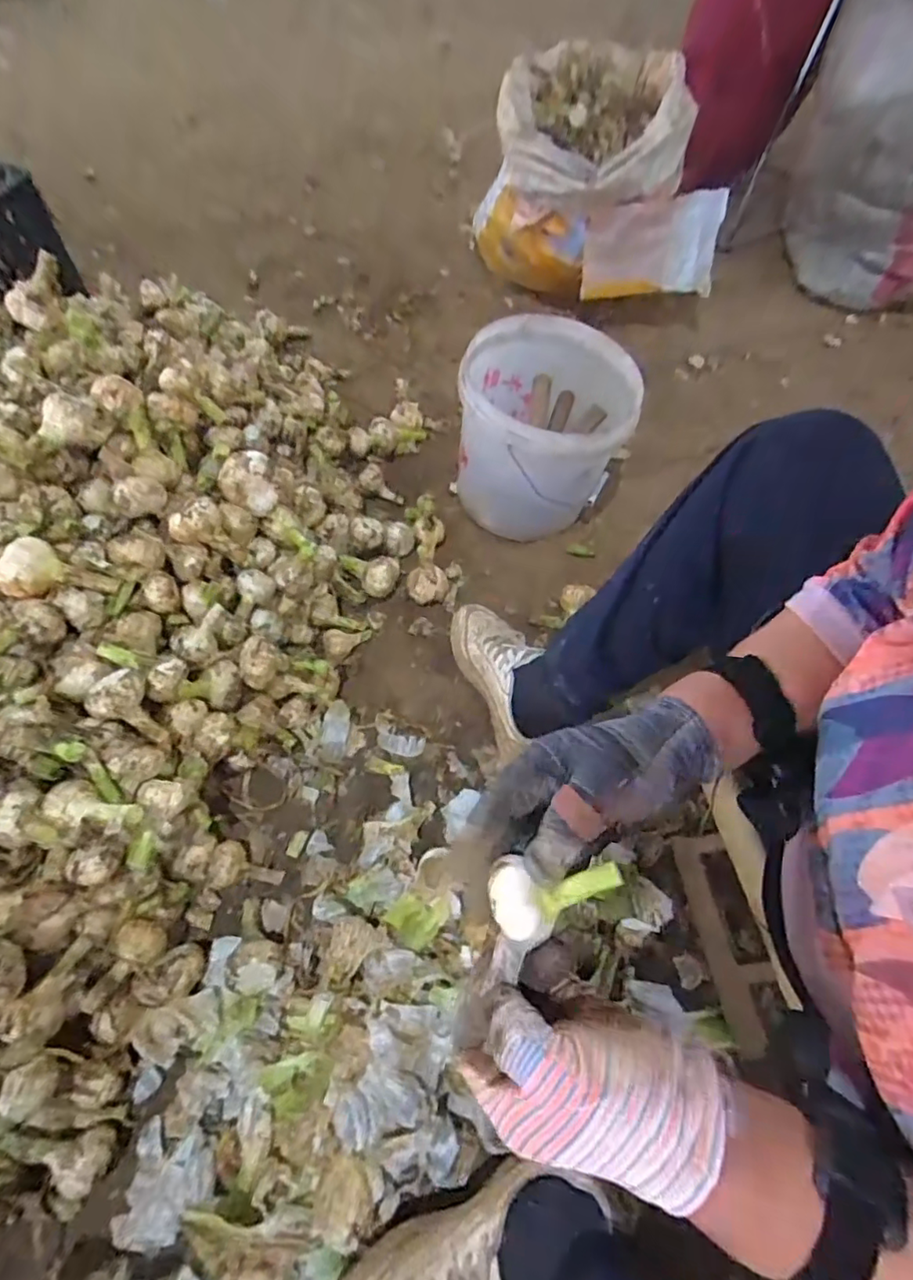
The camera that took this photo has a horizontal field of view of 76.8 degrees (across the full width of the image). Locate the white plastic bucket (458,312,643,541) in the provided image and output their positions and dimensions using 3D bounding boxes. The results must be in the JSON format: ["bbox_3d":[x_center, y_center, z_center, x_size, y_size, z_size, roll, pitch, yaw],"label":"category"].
[{"bbox_3d":[0.123,-0.299,0.849,0.229,0.214,0.223,2,62,-3],"label":"white plastic bucket"}]

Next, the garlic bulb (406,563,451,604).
[{"bbox_3d":[-0.041,-0.083,0.838,0.062,0.054,0.047,-4,62,-6],"label":"garlic bulb"}]

